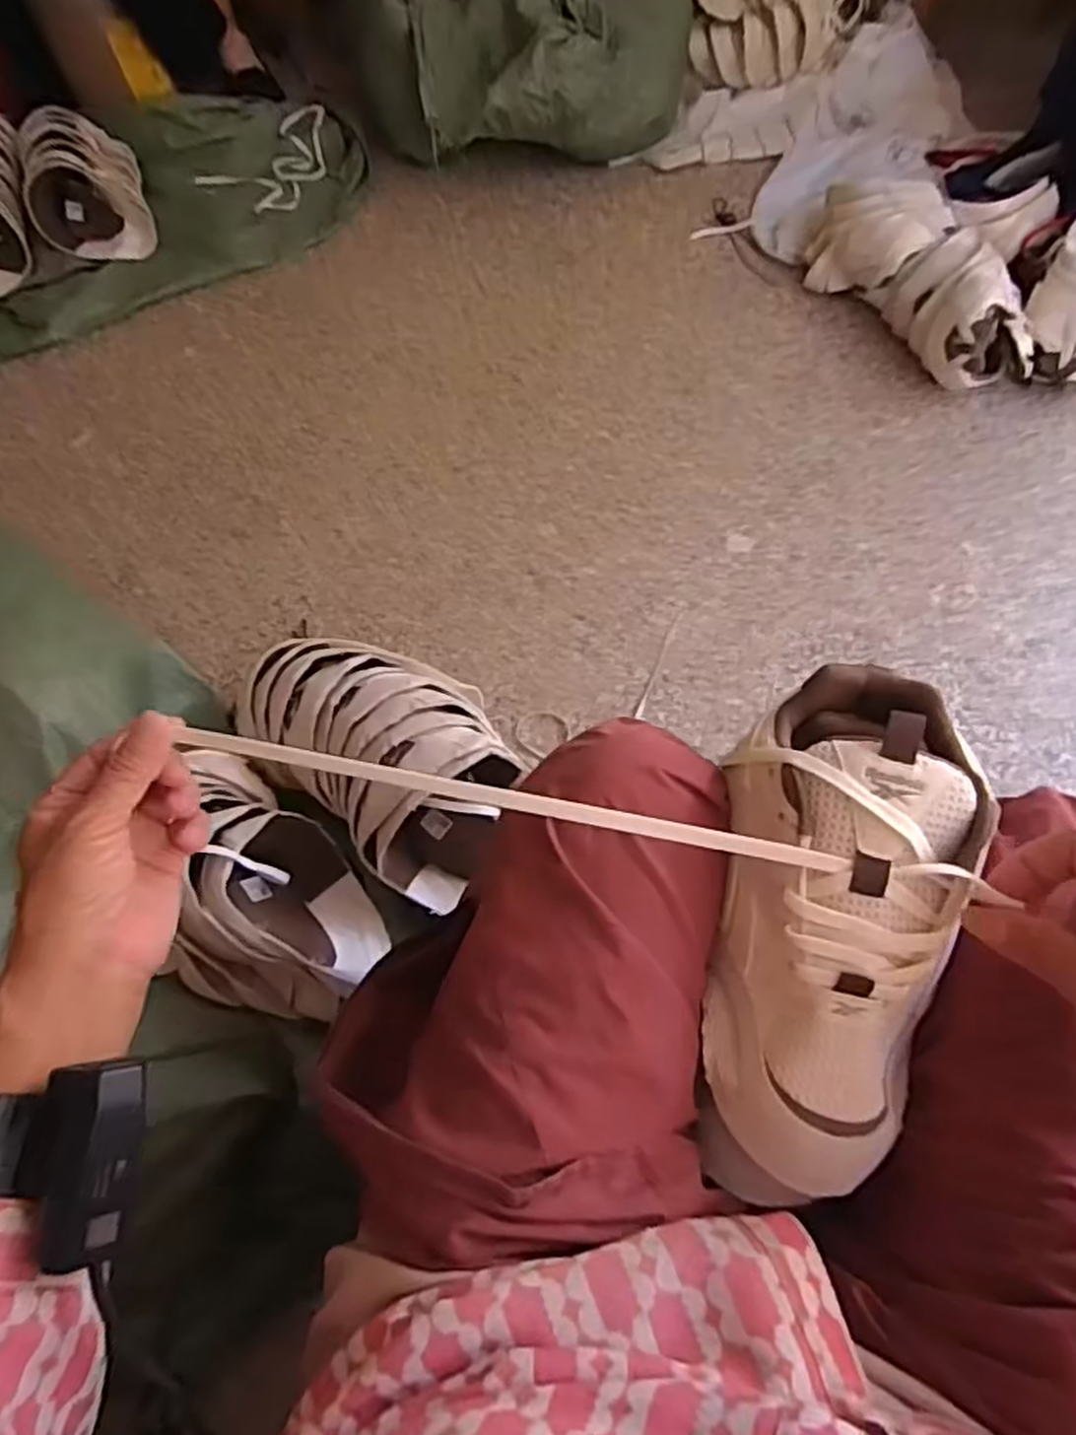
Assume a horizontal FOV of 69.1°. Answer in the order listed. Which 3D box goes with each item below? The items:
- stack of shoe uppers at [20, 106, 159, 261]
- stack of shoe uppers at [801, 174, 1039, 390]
[{"bbox_3d":[-0.817,-0.961,1.402,0.187,0.121,0.298,-19,65,-6],"label":"stack of shoe uppers"},{"bbox_3d":[0.546,-0.623,1.120,0.142,0.140,0.380,-25,64,-8],"label":"stack of shoe uppers"}]

